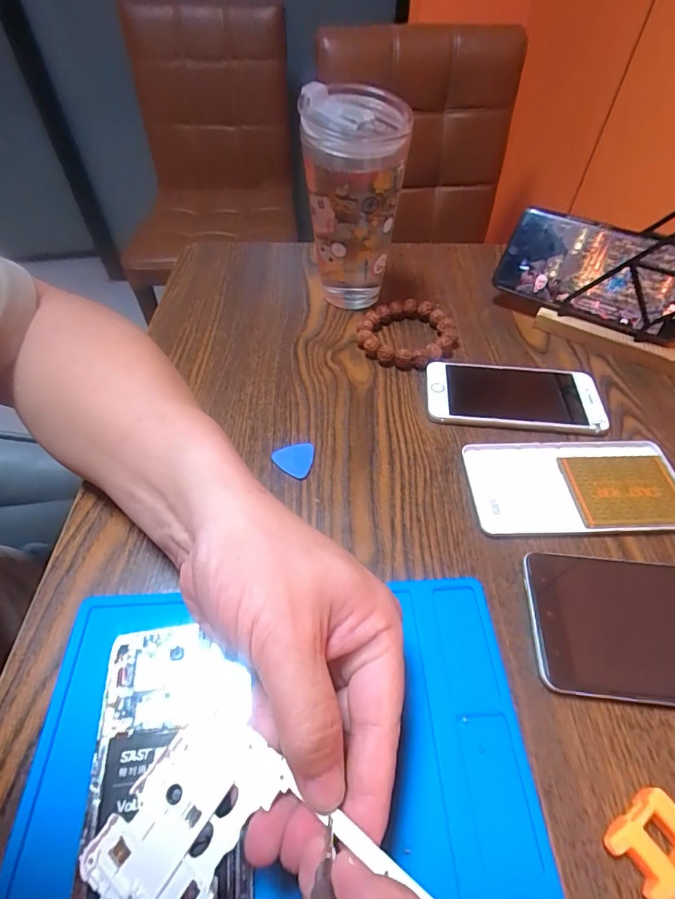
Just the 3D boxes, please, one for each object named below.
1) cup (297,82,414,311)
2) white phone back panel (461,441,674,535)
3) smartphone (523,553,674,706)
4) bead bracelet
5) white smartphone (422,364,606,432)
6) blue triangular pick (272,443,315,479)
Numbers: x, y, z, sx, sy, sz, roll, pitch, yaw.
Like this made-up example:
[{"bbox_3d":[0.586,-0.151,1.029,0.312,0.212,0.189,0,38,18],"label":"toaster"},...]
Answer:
[{"bbox_3d":[0.012,-0.205,0.384,0.077,0.157,0.075,0,52,-1],"label":"cup"},{"bbox_3d":[0.163,0.024,0.304,0.144,0.007,0.071,-1,52,-2],"label":"white phone back panel"},{"bbox_3d":[0.182,0.099,0.243,0.147,0.011,0.074,6,52,4],"label":"smartphone"},{"bbox_3d":[0.063,-0.104,0.399,0.076,0.017,0.080,0,52,-1],"label":"bead bracelet"},{"bbox_3d":[0.139,-0.044,0.356,0.132,0.011,0.068,5,52,3],"label":"white smartphone"},{"bbox_3d":[-0.032,0.006,0.316,0.028,0.004,0.029,12,53,9],"label":"blue triangular pick"}]

